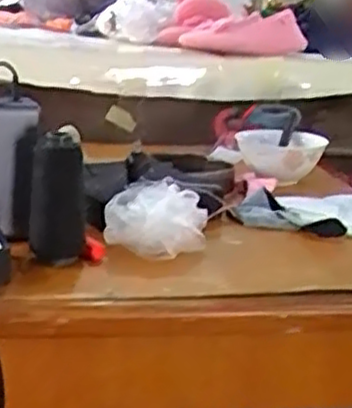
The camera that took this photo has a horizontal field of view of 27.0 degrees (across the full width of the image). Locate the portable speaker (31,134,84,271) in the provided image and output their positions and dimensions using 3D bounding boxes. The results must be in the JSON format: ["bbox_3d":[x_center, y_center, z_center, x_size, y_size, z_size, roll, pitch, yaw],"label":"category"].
[{"bbox_3d":[-0.102,-0.003,0.630,0.042,0.107,0.047,1,17,-10],"label":"portable speaker"}]

